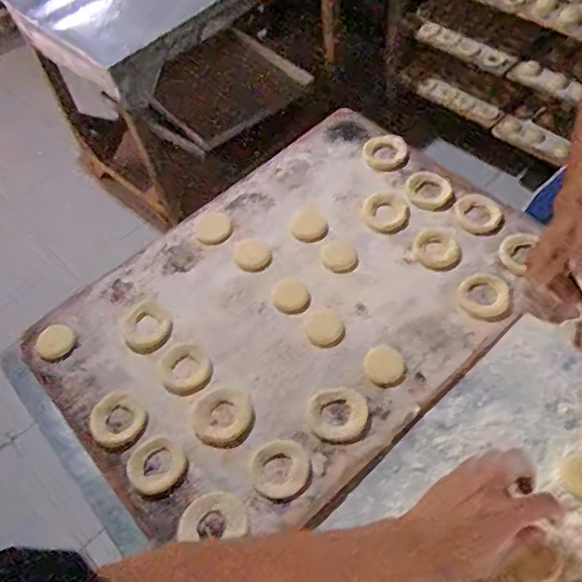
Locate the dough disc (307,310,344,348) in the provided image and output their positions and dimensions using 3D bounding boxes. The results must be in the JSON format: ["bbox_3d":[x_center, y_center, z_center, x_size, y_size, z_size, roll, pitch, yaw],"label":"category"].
[{"bbox_3d":[0.042,0.045,0.690,0.042,0.009,0.049,3,55,7],"label":"dough disc"}]

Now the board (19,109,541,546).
[{"bbox_3d":[0.001,0.005,0.724,0.583,0.018,0.422,-38,60,-20],"label":"board"}]

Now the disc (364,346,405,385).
[{"bbox_3d":[0.108,0.085,0.658,0.045,0.004,0.044,-3,55,4],"label":"disc"}]

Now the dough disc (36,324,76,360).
[{"bbox_3d":[-0.301,0.061,0.720,0.045,0.008,0.048,-3,55,4],"label":"dough disc"}]

